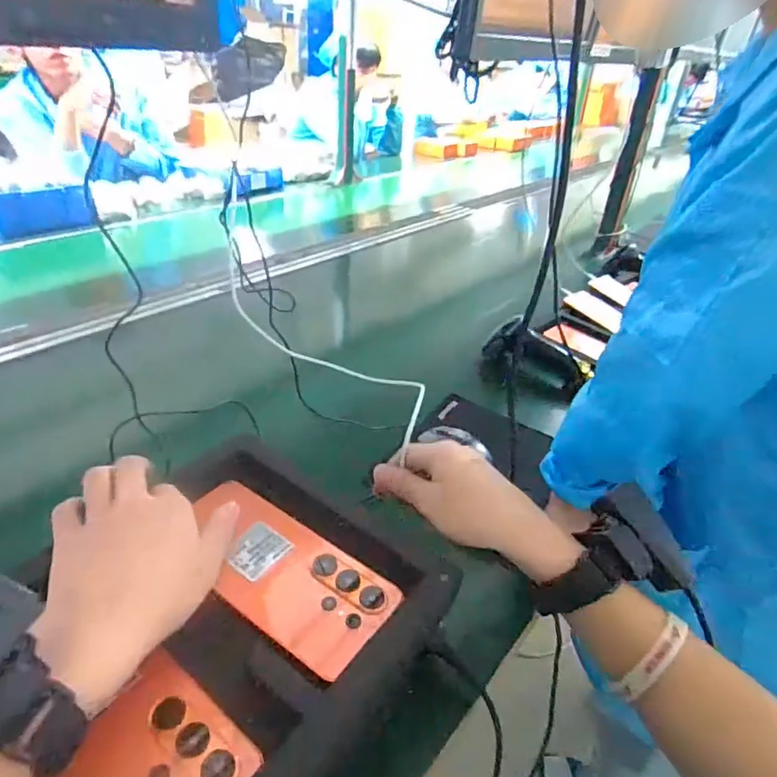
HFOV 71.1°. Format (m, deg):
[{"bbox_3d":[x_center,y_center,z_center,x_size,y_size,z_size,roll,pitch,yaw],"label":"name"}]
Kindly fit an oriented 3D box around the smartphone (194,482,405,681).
[{"bbox_3d":[-0.075,0.121,0.370,0.158,0.015,0.077,24,38,26],"label":"smartphone"}]

